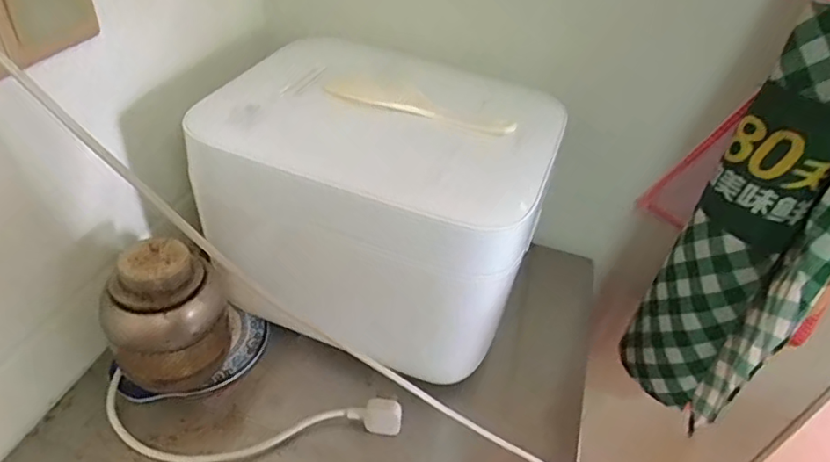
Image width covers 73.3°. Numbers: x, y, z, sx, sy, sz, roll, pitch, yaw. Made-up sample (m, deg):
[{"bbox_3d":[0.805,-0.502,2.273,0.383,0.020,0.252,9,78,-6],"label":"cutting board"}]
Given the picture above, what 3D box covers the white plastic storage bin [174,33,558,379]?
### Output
[{"bbox_3d":[-0.038,-0.034,0.588,0.288,0.219,0.228,17,42,11],"label":"white plastic storage bin"}]

